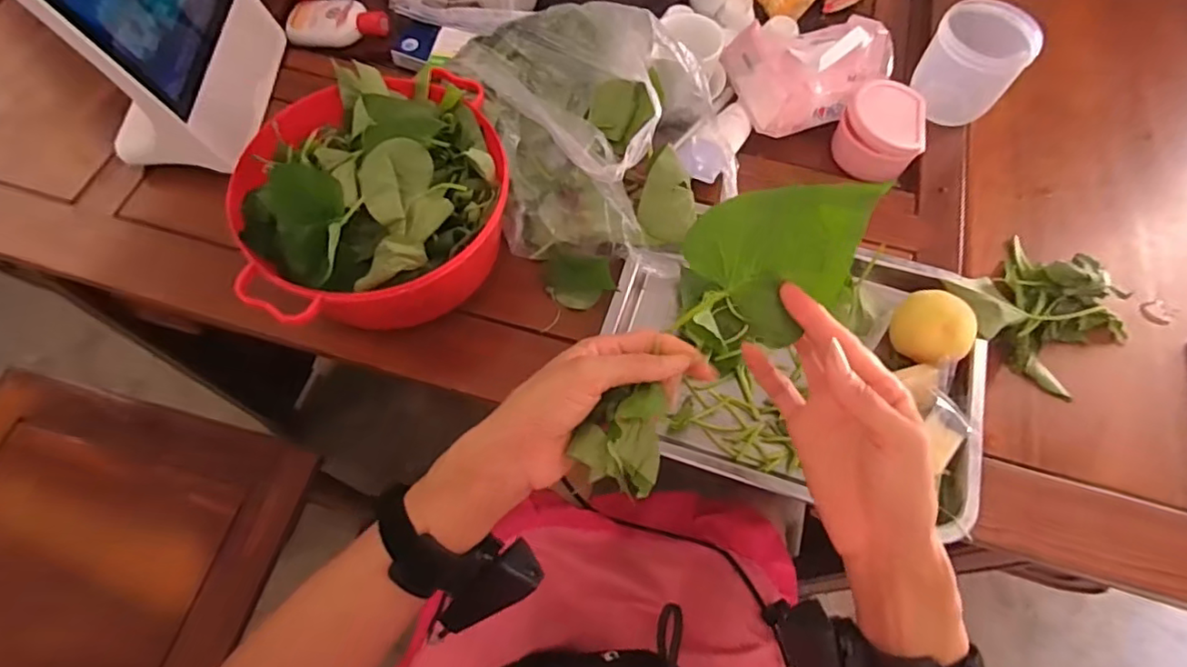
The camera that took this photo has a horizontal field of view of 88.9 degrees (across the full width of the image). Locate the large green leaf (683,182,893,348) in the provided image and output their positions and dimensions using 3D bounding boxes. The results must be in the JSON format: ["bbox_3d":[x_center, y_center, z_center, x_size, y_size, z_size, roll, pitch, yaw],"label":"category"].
[{"bbox_3d":[0.112,-0.053,0.349,0.099,0.006,0.087,-43,82,20],"label":"large green leaf"}]

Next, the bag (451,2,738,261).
[{"bbox_3d":[0.004,-0.189,0.544,0.210,0.136,0.252,-18,66,-9],"label":"bag"}]

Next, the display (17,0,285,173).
[{"bbox_3d":[-0.395,-0.294,0.552,0.105,0.193,0.231,3,65,1],"label":"display"}]

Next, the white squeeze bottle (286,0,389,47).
[{"bbox_3d":[-0.299,-0.361,0.705,0.124,0.043,0.049,12,65,5],"label":"white squeeze bottle"}]

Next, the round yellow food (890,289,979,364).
[{"bbox_3d":[0.277,-0.001,0.503,0.052,0.052,0.060,-32,69,-15],"label":"round yellow food"}]

